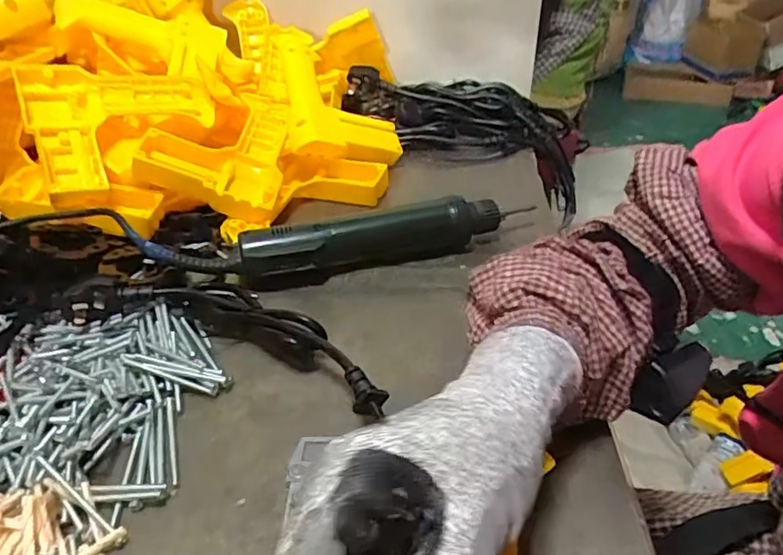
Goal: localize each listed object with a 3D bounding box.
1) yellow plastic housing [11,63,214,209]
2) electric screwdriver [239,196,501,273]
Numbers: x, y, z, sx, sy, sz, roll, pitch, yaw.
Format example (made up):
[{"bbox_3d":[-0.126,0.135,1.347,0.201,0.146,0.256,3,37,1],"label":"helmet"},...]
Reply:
[{"bbox_3d":[-0.228,-0.131,0.489,0.149,0.043,0.119,-21,85,-27],"label":"yellow plastic housing"},{"bbox_3d":[-0.014,-0.033,0.460,0.209,0.042,0.032,-14,38,-16],"label":"electric screwdriver"}]

